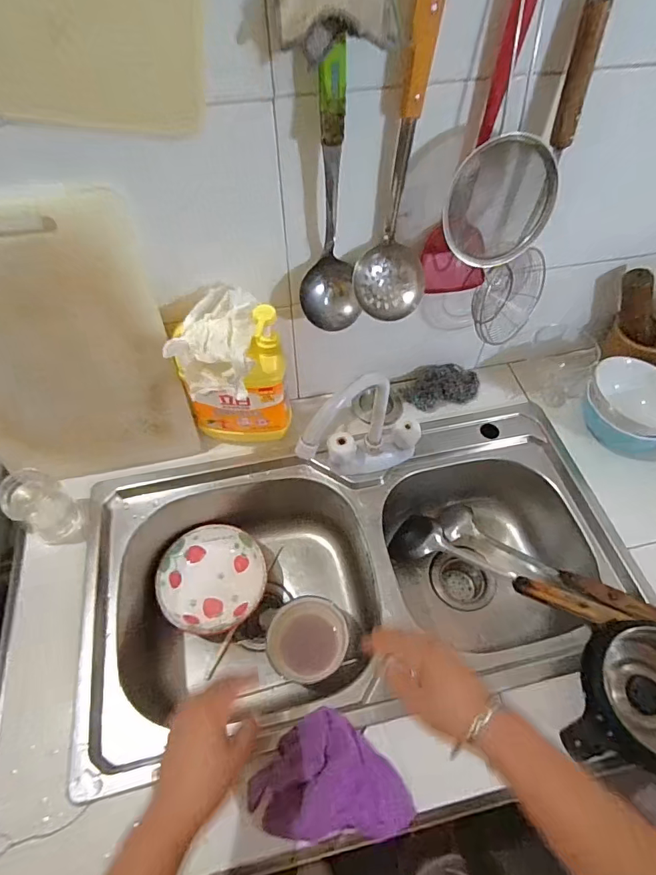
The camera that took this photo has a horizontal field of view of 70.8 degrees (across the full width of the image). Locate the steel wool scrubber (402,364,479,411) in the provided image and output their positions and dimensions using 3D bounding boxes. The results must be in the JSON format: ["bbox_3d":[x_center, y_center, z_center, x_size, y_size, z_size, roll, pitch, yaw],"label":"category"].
[{"bbox_3d":[0.198,-0.090,0.800,0.134,0.032,0.072,-7,57,-4],"label":"steel wool scrubber"}]

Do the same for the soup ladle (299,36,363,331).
[{"bbox_3d":[-0.001,-0.251,0.513,0.071,0.293,0.056,-15,58,-9],"label":"soup ladle"}]

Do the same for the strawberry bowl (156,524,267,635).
[{"bbox_3d":[-0.190,0.237,0.771,0.164,0.070,0.169,0,57,0],"label":"strawberry bowl"}]

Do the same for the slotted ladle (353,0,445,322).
[{"bbox_3d":[0.080,-0.279,0.496,0.088,0.333,0.068,9,57,7],"label":"slotted ladle"}]

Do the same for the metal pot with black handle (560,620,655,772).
[{"bbox_3d":[0.354,0.287,0.521,0.186,0.056,0.150,5,57,4],"label":"metal pot with black handle"}]

